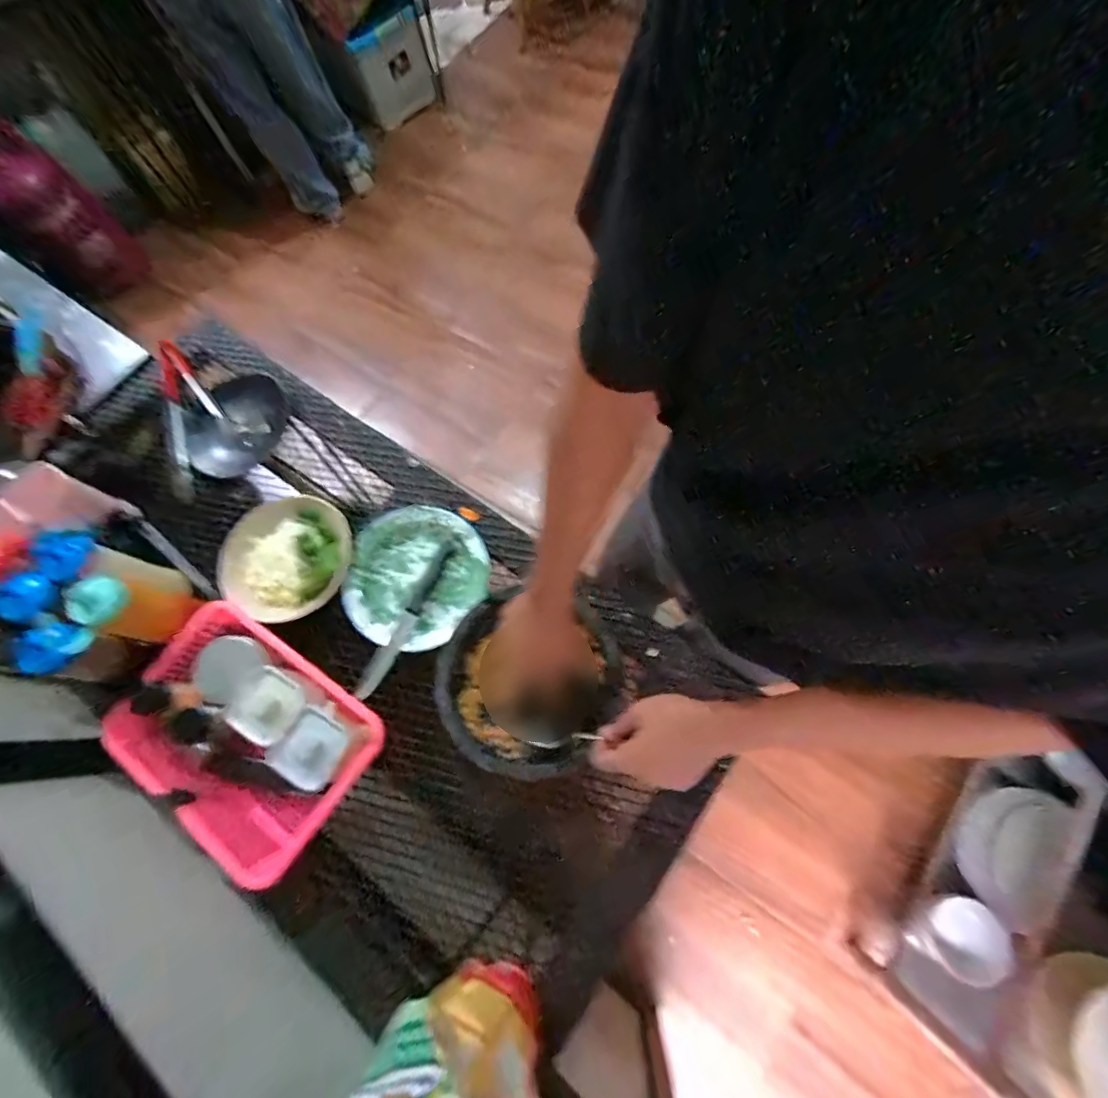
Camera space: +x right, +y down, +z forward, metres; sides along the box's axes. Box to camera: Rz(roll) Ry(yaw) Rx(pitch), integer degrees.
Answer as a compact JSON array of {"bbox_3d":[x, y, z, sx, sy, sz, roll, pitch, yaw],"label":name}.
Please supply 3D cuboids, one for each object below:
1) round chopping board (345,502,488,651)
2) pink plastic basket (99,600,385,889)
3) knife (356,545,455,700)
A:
[{"bbox_3d":[-0.209,0.039,0.737,0.207,0.043,0.210,-2,71,5],"label":"round chopping board"},{"bbox_3d":[-0.397,0.239,0.647,0.308,0.090,0.222,35,77,15],"label":"pink plastic basket"},{"bbox_3d":[-0.213,0.101,0.721,0.029,0.013,0.245,23,75,12],"label":"knife"}]

